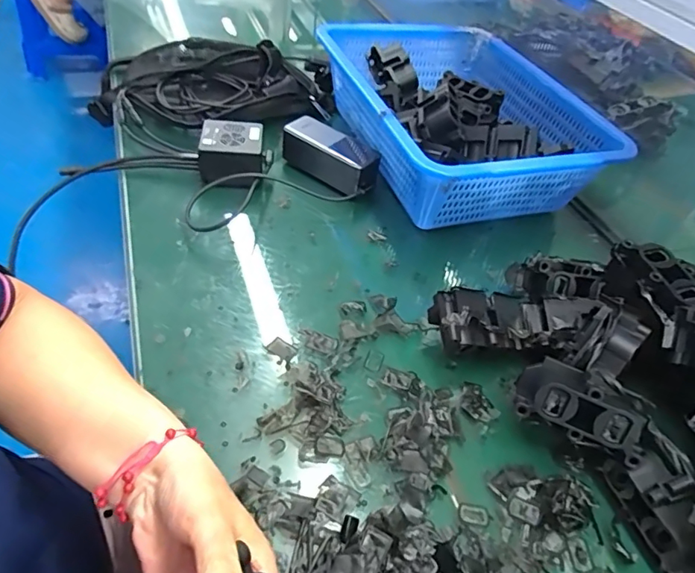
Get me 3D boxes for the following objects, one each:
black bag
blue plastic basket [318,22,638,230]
[{"bbox_3d":[-0.206,-0.310,0.752,0.363,0.075,0.207,7,46,-4],"label":"black bag"},{"bbox_3d":[0.149,-0.252,0.690,0.311,0.103,0.419,-10,50,-18],"label":"blue plastic basket"}]

